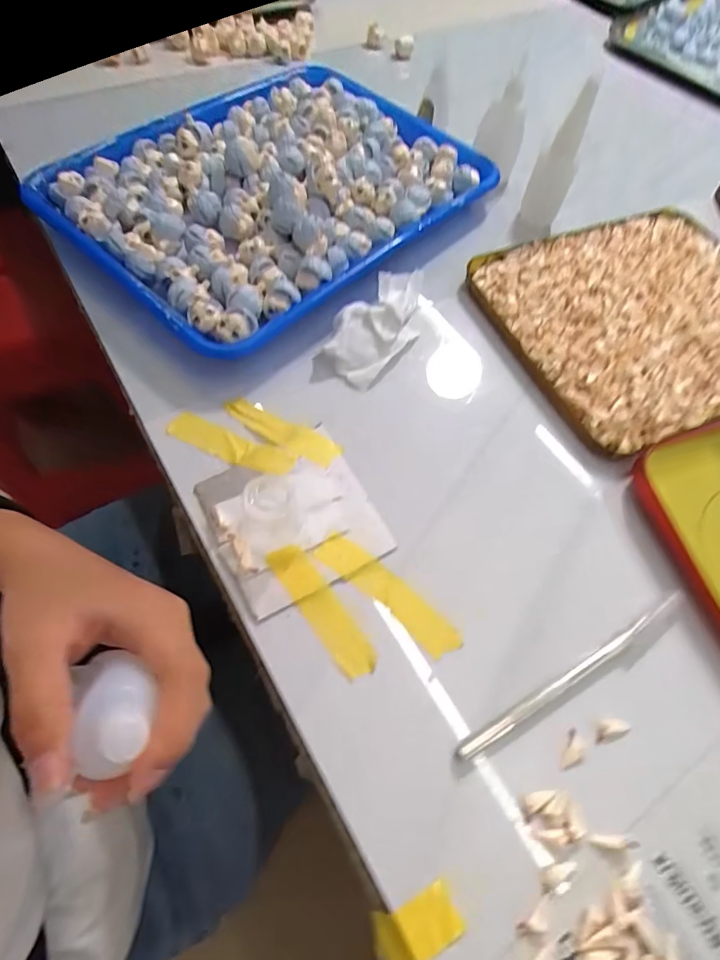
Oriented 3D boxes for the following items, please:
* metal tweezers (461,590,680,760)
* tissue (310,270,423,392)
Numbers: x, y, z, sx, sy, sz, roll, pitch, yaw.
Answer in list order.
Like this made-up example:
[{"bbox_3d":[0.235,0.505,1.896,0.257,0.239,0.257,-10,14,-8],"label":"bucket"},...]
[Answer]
[{"bbox_3d":[0.116,0.100,0.249,0.155,0.004,0.008,-26,68,-15],"label":"metal tweezers"},{"bbox_3d":[0.014,-0.114,0.345,0.048,0.021,0.118,28,66,10],"label":"tissue"}]

